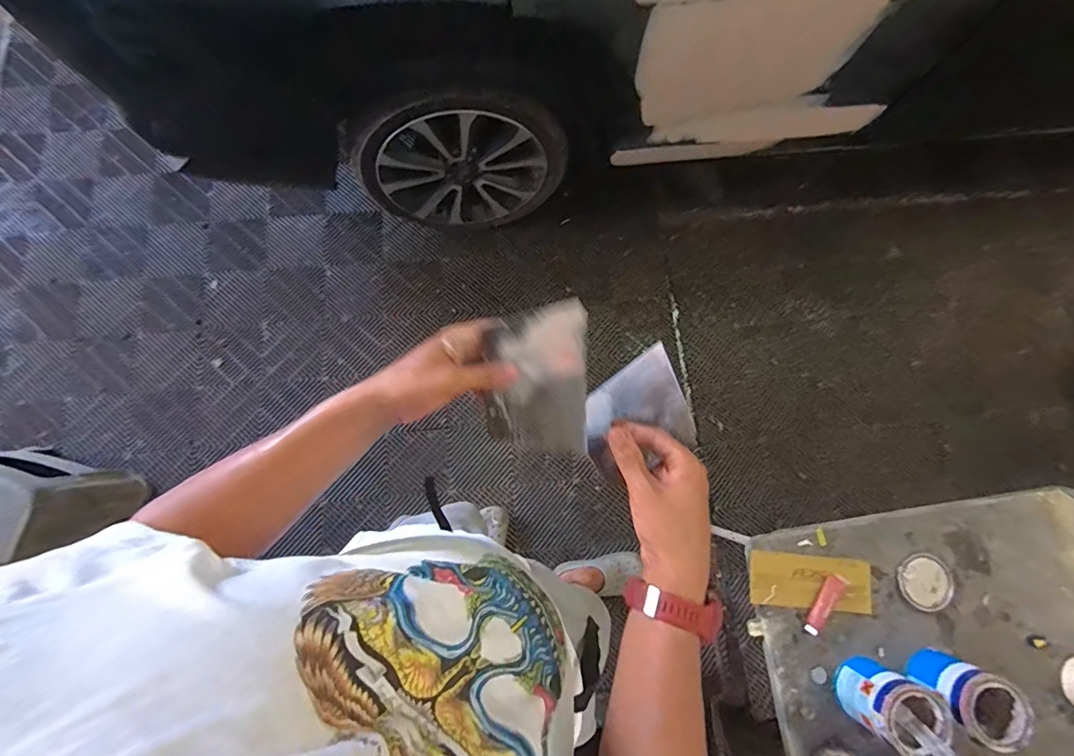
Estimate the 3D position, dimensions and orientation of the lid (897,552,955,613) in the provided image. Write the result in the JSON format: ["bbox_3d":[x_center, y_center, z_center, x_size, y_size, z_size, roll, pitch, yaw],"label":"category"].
[{"bbox_3d":[0.735,0.385,0.867,0.111,0.007,0.101,0,77,-2],"label":"lid"}]

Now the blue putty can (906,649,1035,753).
[{"bbox_3d":[0.714,0.532,0.770,0.110,0.107,0.104,28,78,4],"label":"blue putty can"}]

